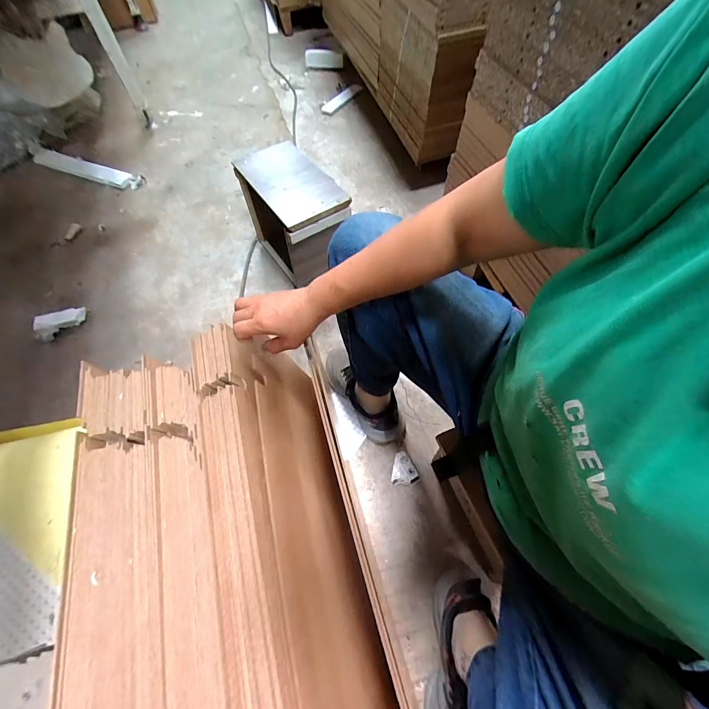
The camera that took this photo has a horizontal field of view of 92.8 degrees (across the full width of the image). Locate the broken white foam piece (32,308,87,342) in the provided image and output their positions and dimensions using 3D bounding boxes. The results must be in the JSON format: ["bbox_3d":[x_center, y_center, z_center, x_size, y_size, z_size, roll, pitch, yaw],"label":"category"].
[{"bbox_3d":[-0.809,-0.089,0.933,0.122,0.062,0.052,-32,64,-14],"label":"broken white foam piece"}]

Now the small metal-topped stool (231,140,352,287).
[{"bbox_3d":[-0.155,-0.371,0.920,0.180,0.238,0.307,-32,64,-14],"label":"small metal-topped stool"}]

